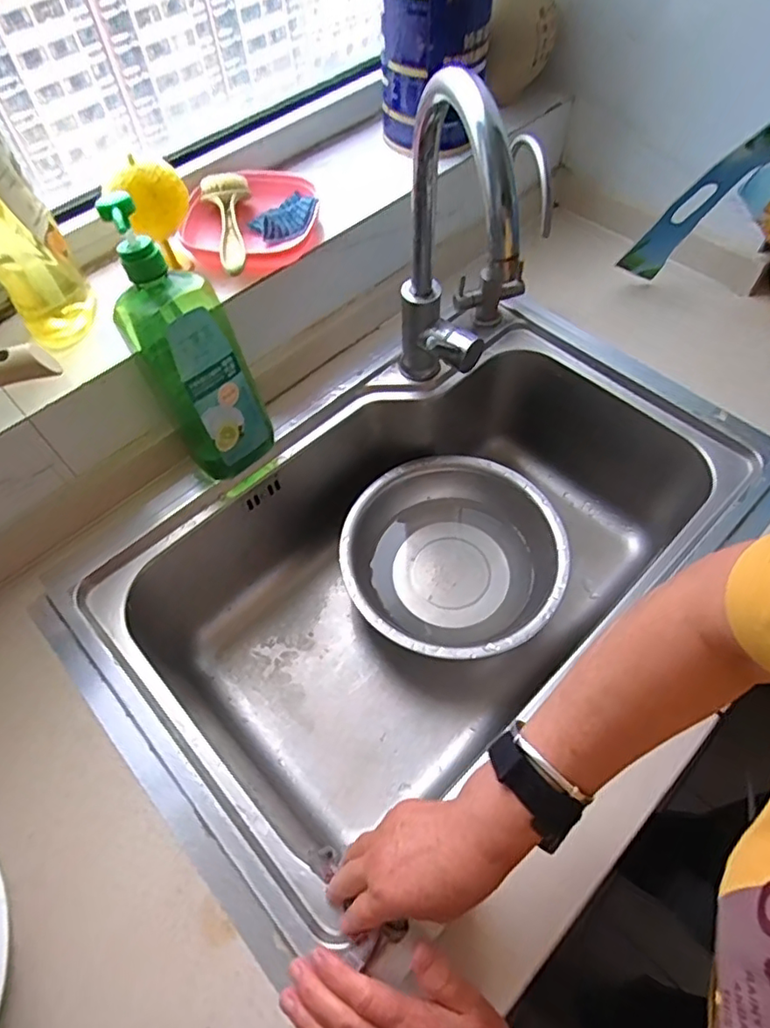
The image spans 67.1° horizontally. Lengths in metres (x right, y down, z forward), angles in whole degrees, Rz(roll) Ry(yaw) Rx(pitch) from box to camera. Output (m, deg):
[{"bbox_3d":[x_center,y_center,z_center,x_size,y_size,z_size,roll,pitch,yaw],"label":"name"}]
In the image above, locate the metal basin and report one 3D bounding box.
[{"bbox_3d":[0.084,0.060,0.747,0.265,0.091,0.266,-1,58,2],"label":"metal basin"}]

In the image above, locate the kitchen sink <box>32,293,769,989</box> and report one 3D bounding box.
[{"bbox_3d":[0.051,0.081,0.715,0.689,0.286,0.447,-37,64,-19],"label":"kitchen sink"}]

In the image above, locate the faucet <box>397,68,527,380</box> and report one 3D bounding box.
[{"bbox_3d":[0.067,-0.207,0.542,0.077,0.327,0.180,-5,58,-1],"label":"faucet"}]

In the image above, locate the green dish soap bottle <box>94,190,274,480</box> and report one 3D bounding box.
[{"bbox_3d":[-0.188,-0.156,0.559,0.092,0.278,0.070,-31,41,-16],"label":"green dish soap bottle"}]

